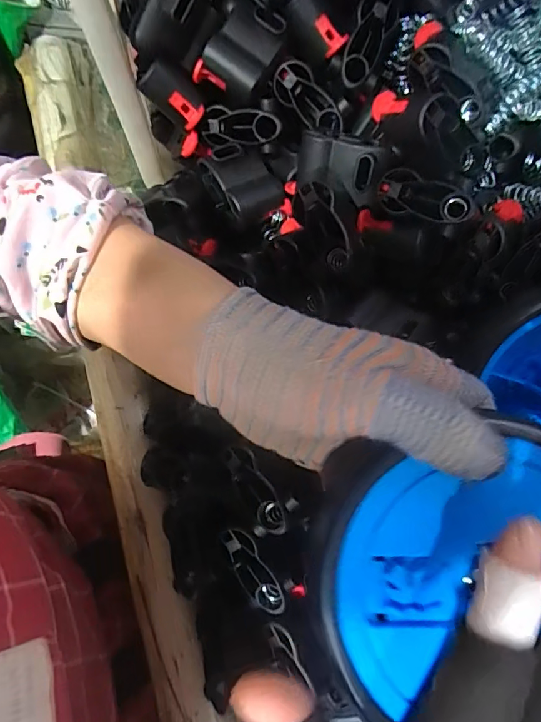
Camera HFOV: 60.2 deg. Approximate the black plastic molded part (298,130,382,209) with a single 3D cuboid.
[{"bbox_3d":[0.047,-0.138,0.330,0.061,0.032,0.034,19,70,8],"label":"black plastic molded part"}]

